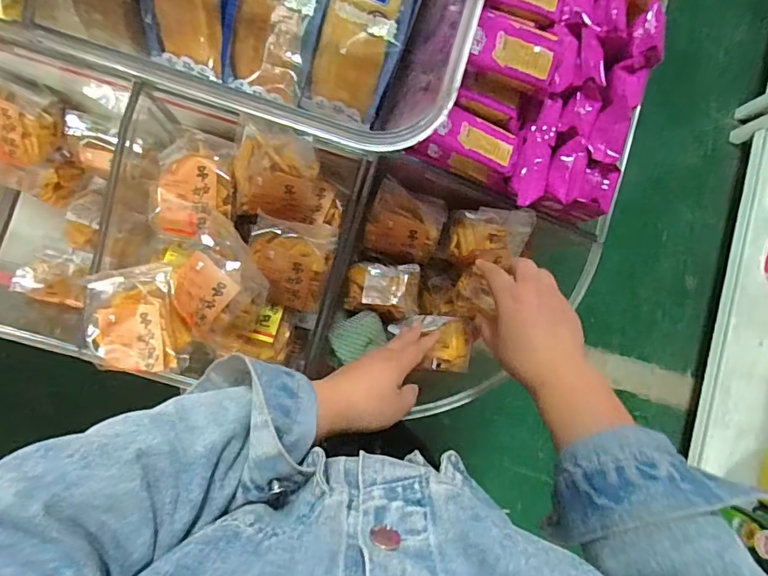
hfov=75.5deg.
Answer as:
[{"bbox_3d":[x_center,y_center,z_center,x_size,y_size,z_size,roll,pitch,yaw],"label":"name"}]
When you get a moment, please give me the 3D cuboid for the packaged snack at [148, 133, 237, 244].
[{"bbox_3d":[-0.190,-0.103,0.507,0.074,0.030,0.105,15,85,-3],"label":"packaged snack"}]

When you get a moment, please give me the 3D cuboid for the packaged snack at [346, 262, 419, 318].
[{"bbox_3d":[-0.001,0.000,0.582,0.087,0.046,0.065,5,86,-4],"label":"packaged snack"}]

